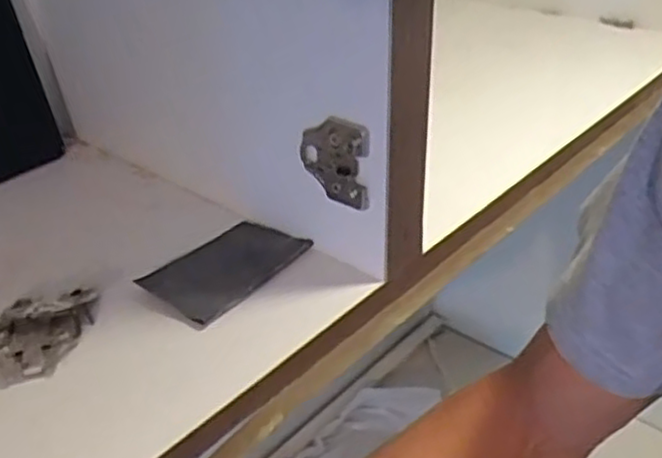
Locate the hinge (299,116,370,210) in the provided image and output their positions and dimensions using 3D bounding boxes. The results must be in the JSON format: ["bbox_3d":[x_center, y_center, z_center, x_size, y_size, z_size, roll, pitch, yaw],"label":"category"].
[{"bbox_3d":[0.002,-0.041,0.420,0.050,0.052,0.006,24,40,35],"label":"hinge"}]

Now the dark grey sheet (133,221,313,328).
[{"bbox_3d":[-0.069,0.024,0.456,0.065,0.009,0.100,21,38,32],"label":"dark grey sheet"}]

